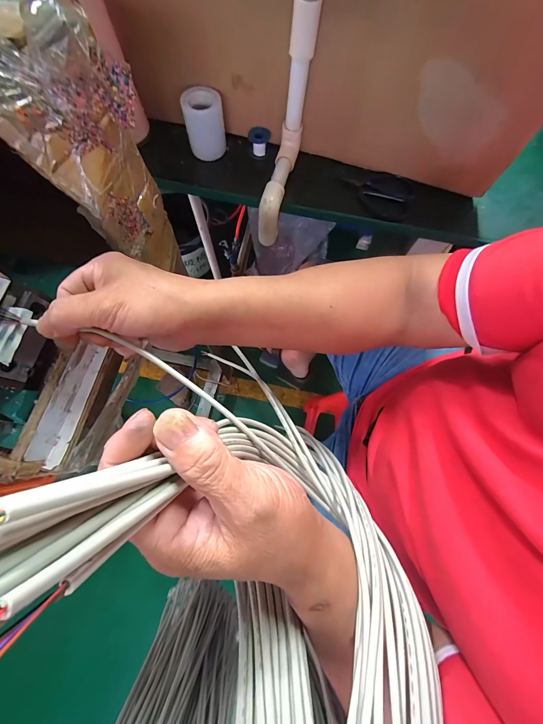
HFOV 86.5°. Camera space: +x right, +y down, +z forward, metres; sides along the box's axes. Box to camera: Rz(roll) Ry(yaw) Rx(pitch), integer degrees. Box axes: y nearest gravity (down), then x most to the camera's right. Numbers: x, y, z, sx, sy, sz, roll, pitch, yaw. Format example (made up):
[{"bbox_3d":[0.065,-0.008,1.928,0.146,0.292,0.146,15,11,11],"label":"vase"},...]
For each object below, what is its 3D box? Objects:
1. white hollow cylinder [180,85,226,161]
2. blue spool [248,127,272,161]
[{"bbox_3d":[-0.088,-0.319,0.390,0.051,0.066,0.043,-4,74,-2],"label":"white hollow cylinder"},{"bbox_3d":[-0.019,-0.315,0.413,0.028,0.029,0.030,17,74,3],"label":"blue spool"}]

